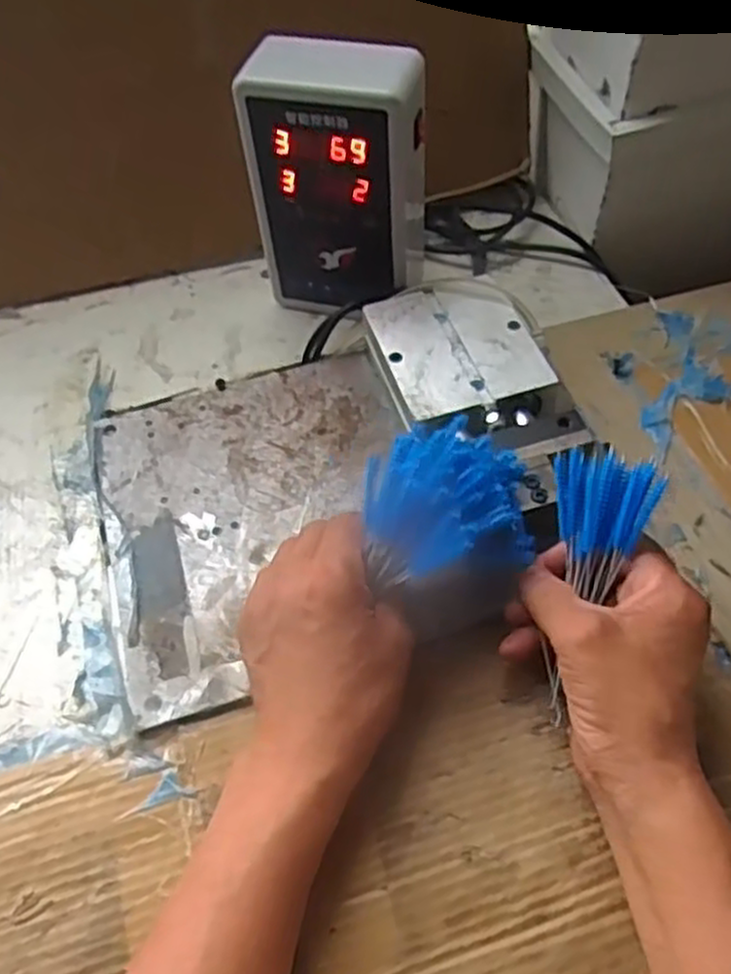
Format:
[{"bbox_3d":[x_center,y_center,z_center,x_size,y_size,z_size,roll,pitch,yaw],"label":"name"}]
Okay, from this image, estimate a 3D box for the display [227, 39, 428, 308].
[{"bbox_3d":[-0.017,-0.199,0.531,0.113,0.187,0.058,12,57,11],"label":"display"}]

